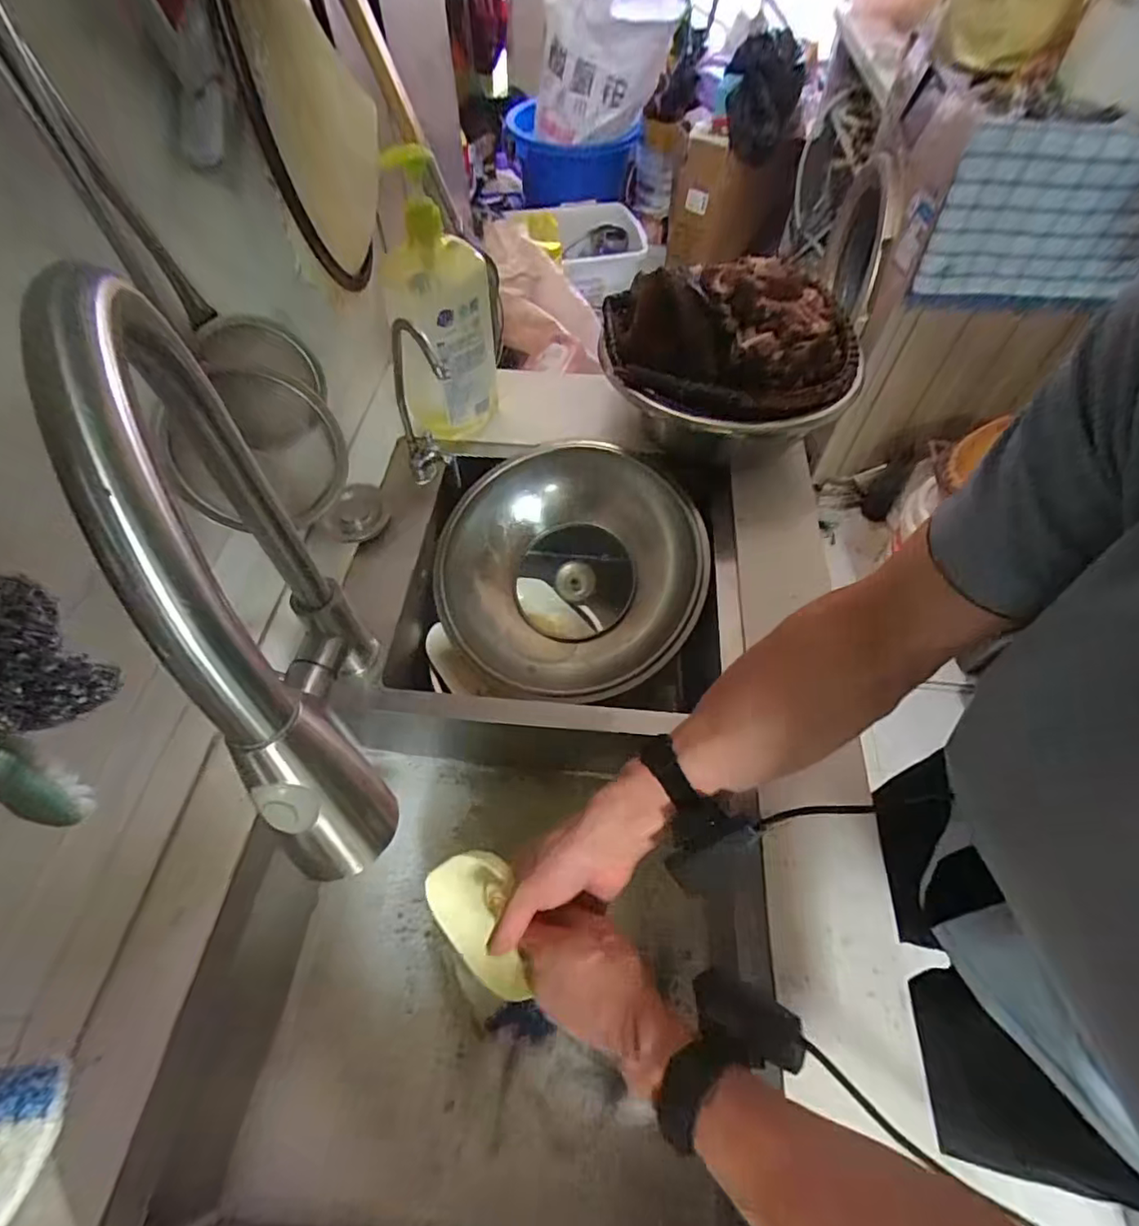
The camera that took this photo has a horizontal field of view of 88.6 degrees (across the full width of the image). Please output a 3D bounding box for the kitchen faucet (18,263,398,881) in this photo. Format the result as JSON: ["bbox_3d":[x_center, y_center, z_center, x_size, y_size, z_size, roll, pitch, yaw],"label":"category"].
[{"bbox_3d":[-0.160,0.014,0.334,0.051,0.351,0.261,-27,61,-17],"label":"kitchen faucet"}]

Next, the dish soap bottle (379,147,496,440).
[{"bbox_3d":[-0.146,-0.343,0.656,0.109,0.304,0.073,-7,57,-5],"label":"dish soap bottle"}]

